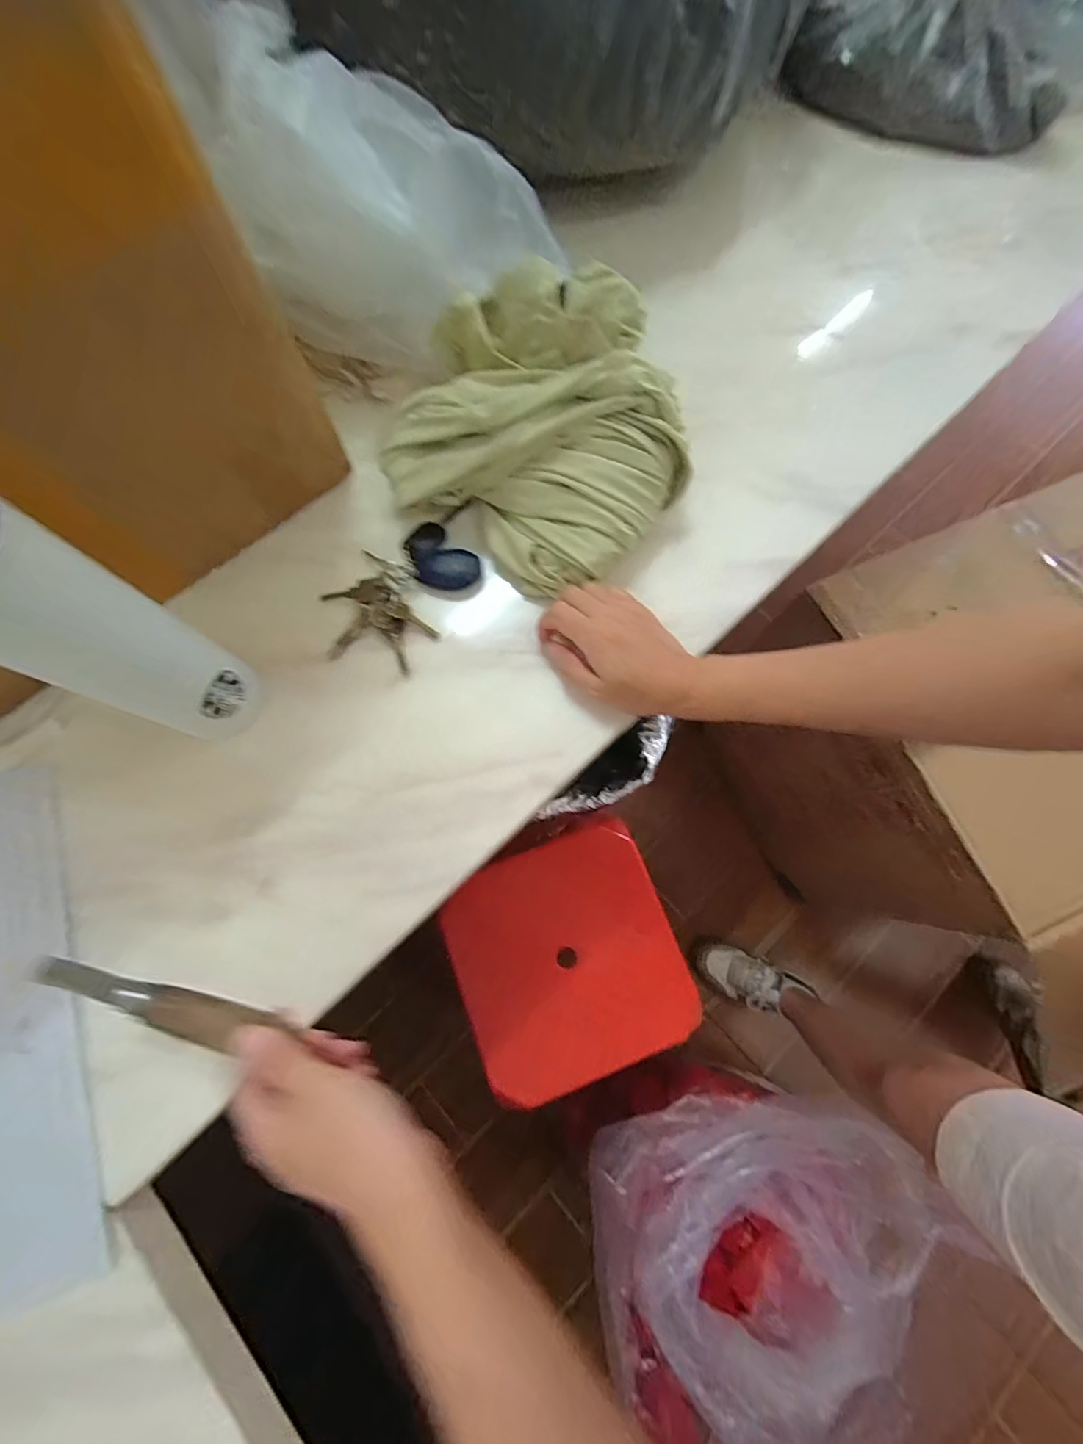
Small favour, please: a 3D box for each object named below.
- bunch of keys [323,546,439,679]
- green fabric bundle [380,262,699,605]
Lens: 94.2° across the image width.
[{"bbox_3d":[-0.139,-0.088,0.421,0.100,0.017,0.091,0,75,0],"label":"bunch of keys"},{"bbox_3d":[-0.003,-0.241,0.412,0.231,0.112,0.205,34,78,9],"label":"green fabric bundle"}]

